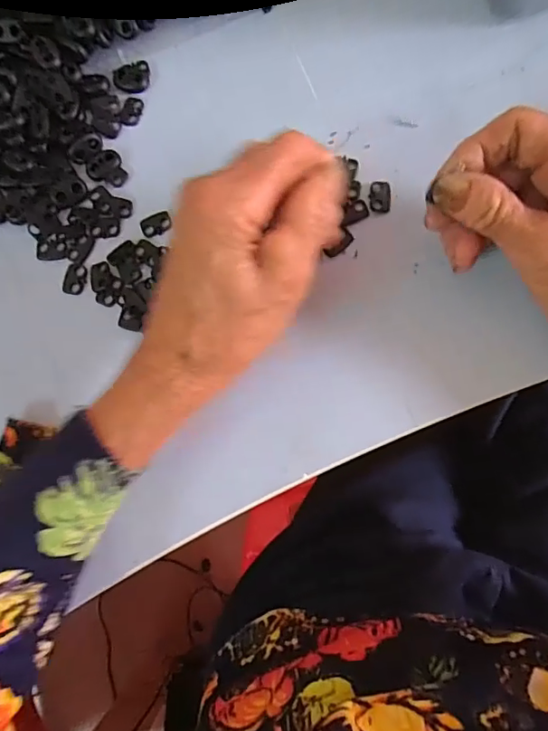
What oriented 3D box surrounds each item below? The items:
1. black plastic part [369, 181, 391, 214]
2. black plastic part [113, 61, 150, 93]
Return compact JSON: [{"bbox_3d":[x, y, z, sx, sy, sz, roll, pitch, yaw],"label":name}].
[{"bbox_3d":[0.061,-0.097,0.294,0.012,0.004,0.018,-5,83,3],"label":"black plastic part"},{"bbox_3d":[-0.088,-0.178,0.318,0.021,0.006,0.018,-8,83,3],"label":"black plastic part"}]

